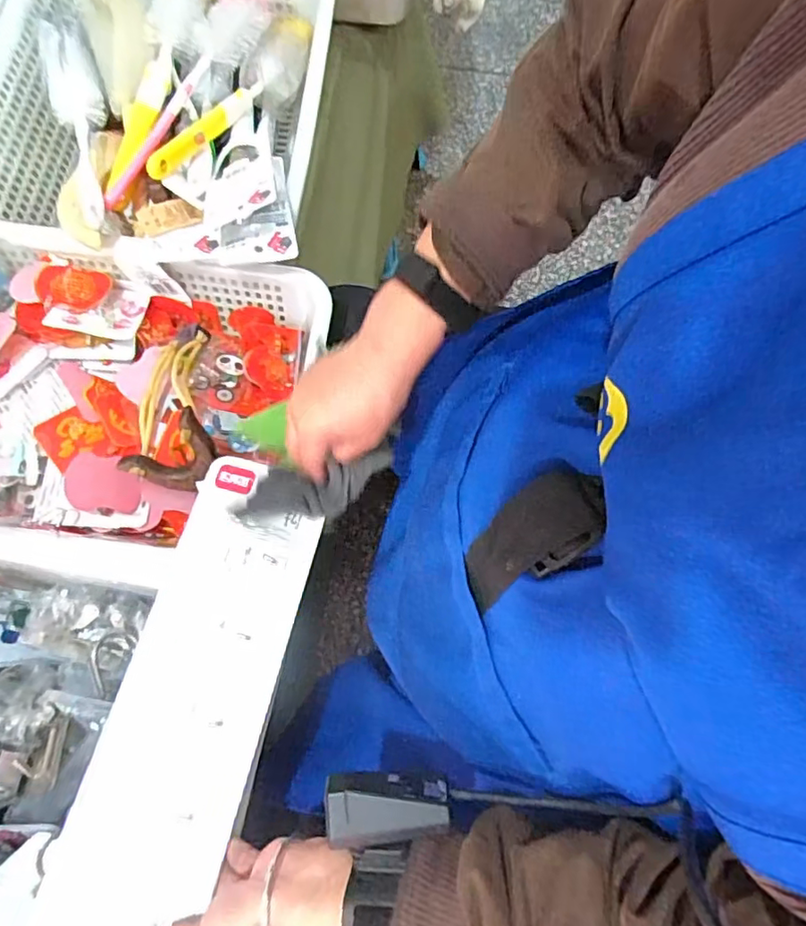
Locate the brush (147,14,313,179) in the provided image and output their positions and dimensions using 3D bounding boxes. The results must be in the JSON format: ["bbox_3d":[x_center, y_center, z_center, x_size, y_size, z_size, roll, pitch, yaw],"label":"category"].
[{"bbox_3d":[-0.170,-0.402,0.627,0.052,0.056,0.341,21,60,6],"label":"brush"}]

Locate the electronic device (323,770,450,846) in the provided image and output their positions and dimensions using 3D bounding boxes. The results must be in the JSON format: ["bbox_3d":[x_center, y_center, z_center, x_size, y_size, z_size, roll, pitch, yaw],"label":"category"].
[{"bbox_3d":[-0.009,0.190,0.322,0.067,0.016,0.030,3,73,0],"label":"electronic device"}]

